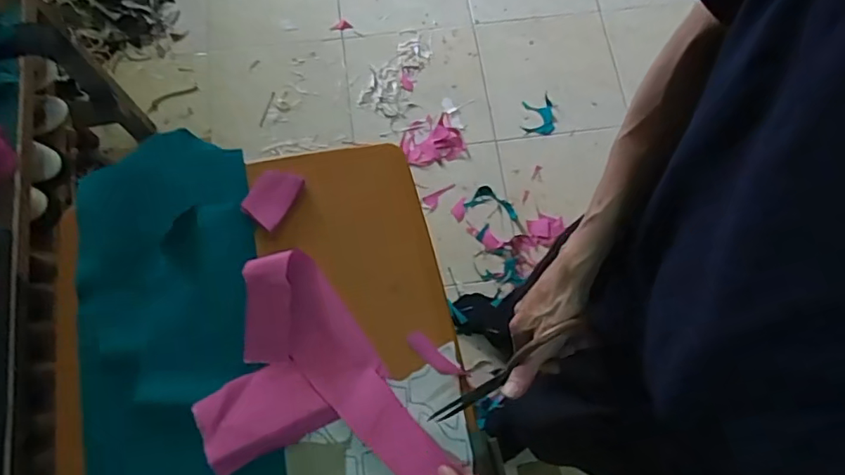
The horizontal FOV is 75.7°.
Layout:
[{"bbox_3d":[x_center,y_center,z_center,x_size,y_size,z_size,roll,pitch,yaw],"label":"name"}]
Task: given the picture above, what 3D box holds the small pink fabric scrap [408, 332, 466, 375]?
[{"bbox_3d":[0.014,0.144,0.659,0.078,0.004,0.021,39,83,5],"label":"small pink fabric scrap"}]

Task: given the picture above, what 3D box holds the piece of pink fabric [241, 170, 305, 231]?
[{"bbox_3d":[-0.195,-0.054,0.703,0.055,0.011,0.076,35,91,-1],"label":"piece of pink fabric"}]

